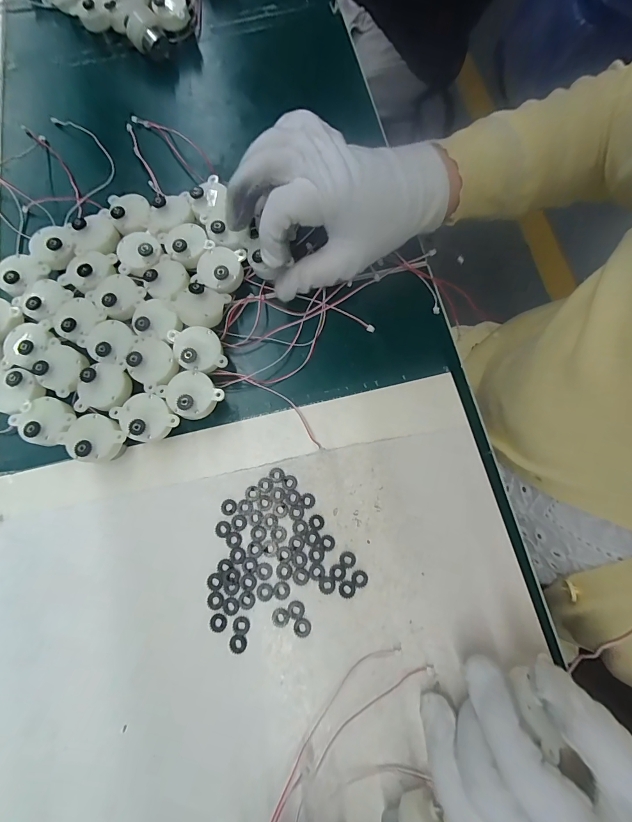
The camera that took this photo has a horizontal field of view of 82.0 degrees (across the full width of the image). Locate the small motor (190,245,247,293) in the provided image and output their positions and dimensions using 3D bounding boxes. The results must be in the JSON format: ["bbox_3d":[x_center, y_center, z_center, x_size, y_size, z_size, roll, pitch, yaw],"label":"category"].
[{"bbox_3d":[-0.071,-0.106,0.269,0.034,0.013,0.033,0,75,2],"label":"small motor"}]

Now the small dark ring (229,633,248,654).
[{"bbox_3d":[-0.048,0.145,0.225,0.010,0.004,0.010,0,75,2],"label":"small dark ring"}]

